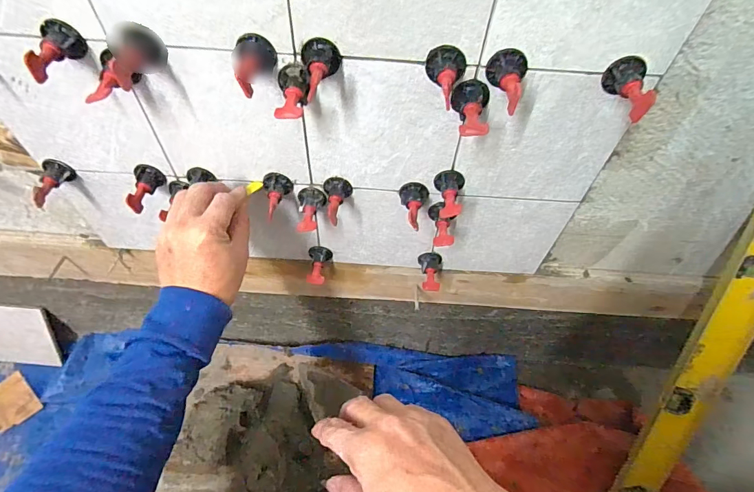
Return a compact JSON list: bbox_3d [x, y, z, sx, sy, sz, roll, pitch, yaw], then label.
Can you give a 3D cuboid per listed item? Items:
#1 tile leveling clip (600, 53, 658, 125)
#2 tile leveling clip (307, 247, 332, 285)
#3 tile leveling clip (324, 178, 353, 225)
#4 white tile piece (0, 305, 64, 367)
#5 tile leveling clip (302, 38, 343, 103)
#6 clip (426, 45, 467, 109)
[{"bbox_3d":[0.194,-0.123,0.313,0.030,0.024,0.048,15,54,7],"label":"tile leveling clip"},{"bbox_3d":[-0.077,0.028,0.537,0.029,0.026,0.047,2,54,-2],"label":"tile leveling clip"},{"bbox_3d":[-0.042,-0.050,0.436,0.031,0.028,0.043,-2,54,-4],"label":"tile leveling clip"},{"bbox_3d":[-0.718,0.177,0.803,0.147,0.138,0.011,2,21,1],"label":"white tile piece"},{"bbox_3d":[-0.043,-0.138,0.315,0.031,0.026,0.042,-2,54,-4],"label":"tile leveling clip"},{"bbox_3d":[0.053,-0.133,0.315,0.031,0.028,0.041,10,54,4],"label":"clip"}]

